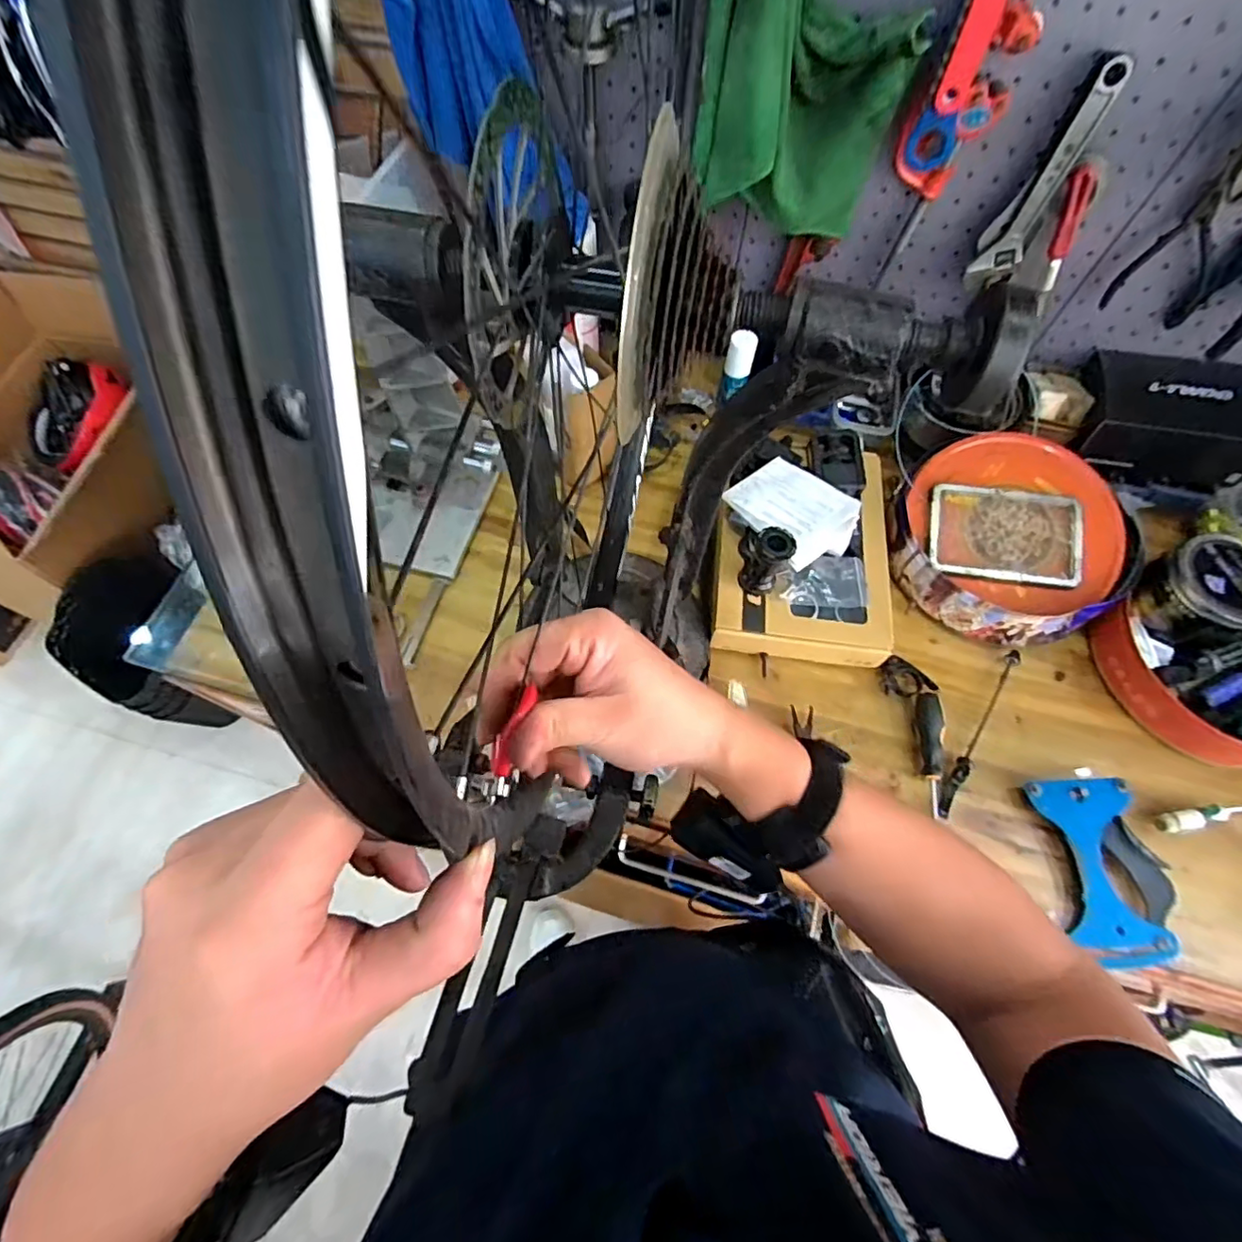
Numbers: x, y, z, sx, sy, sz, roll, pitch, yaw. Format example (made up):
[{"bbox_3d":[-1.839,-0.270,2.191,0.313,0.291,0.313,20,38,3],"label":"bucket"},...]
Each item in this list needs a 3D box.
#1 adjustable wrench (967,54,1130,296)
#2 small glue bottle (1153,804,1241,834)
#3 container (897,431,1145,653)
[{"bbox_3d":[0.466,-0.478,0.651,0.020,0.227,0.045,-24,67,-11],"label":"adjustable wrench"},{"bbox_3d":[0.699,0.229,0.689,0.152,0.022,0.023,-8,65,-4],"label":"small glue bottle"},{"bbox_3d":[0.512,-0.105,0.769,0.291,0.105,0.242,36,69,15],"label":"container"}]

